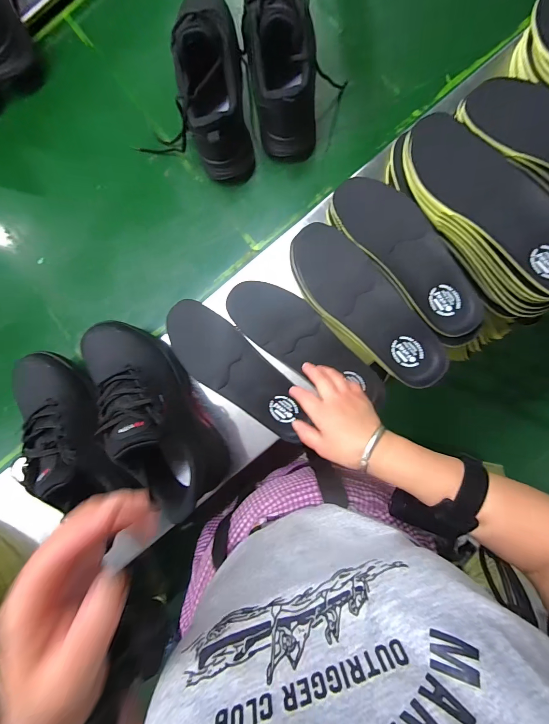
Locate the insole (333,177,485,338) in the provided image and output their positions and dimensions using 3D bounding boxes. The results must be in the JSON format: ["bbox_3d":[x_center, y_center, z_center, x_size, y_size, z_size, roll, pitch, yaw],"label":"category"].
[{"bbox_3d":[0.181,-0.152,0.424,0.089,0.021,0.261,-39,79,12],"label":"insole"}]

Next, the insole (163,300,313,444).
[{"bbox_3d":[-0.062,0.010,0.465,0.253,0.013,0.088,44,91,5],"label":"insole"}]

